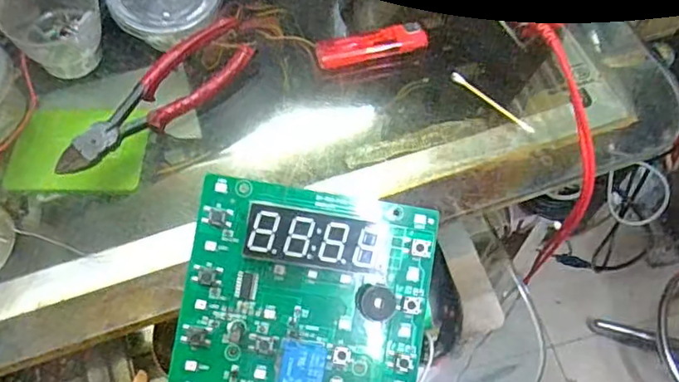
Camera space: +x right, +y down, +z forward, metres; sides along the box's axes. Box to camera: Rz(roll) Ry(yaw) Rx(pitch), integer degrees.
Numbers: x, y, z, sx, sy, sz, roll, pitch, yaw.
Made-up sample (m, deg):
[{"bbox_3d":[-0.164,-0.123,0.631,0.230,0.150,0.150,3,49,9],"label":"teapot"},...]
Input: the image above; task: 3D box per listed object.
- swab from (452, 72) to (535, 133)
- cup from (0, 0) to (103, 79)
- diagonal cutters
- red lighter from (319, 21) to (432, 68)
[{"bbox_3d":[0.104,-0.061,0.379,0.069,0.005,0.006,40,71,20],"label":"swab"},{"bbox_3d":[-0.200,-0.121,0.391,0.061,0.050,0.058,-1,63,2],"label":"cup"},{"bbox_3d":[-0.124,-0.065,0.378,0.151,0.013,0.043,-39,68,-16],"label":"diagonal cutters"},{"bbox_3d":[0.023,-0.105,0.399,0.078,0.009,0.020,-11,63,-3],"label":"red lighter"}]

